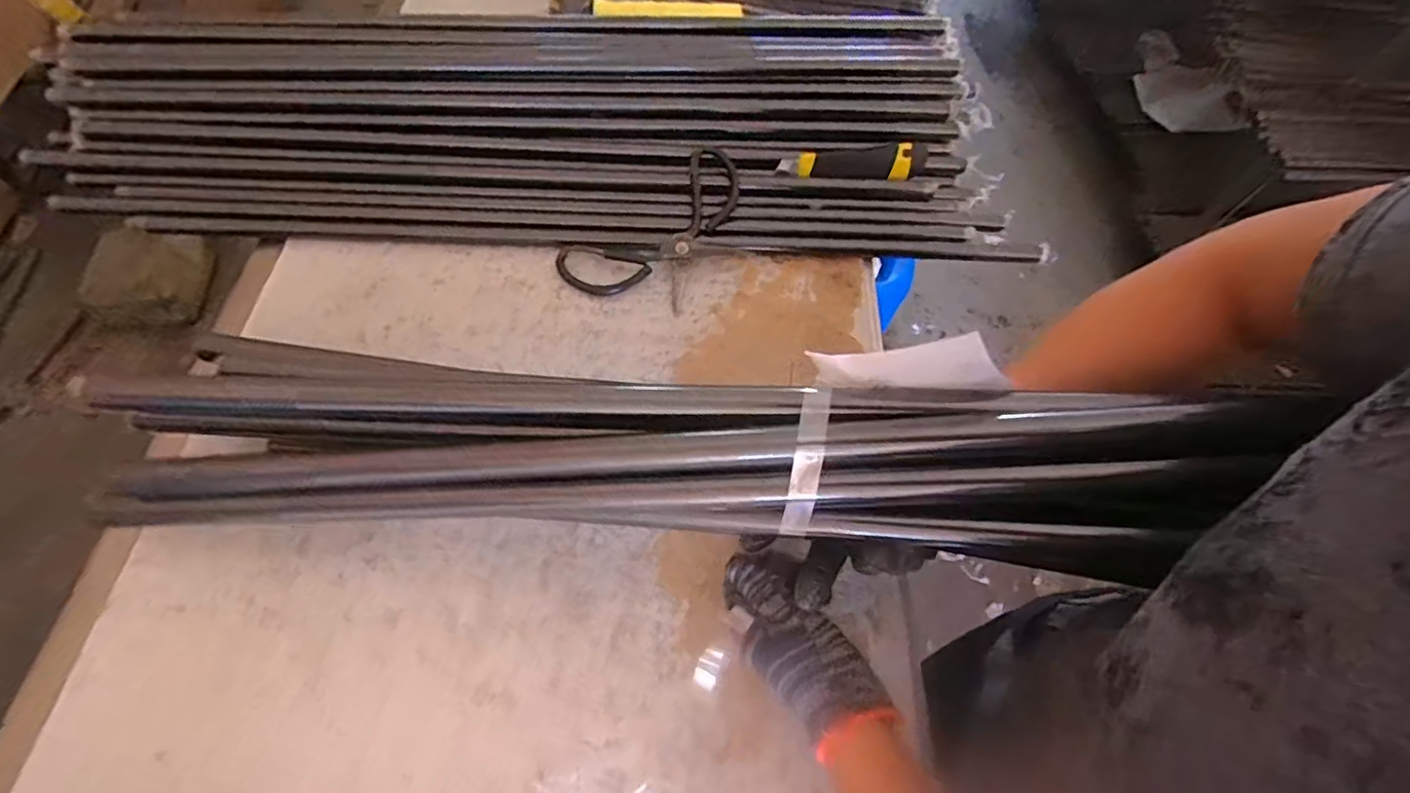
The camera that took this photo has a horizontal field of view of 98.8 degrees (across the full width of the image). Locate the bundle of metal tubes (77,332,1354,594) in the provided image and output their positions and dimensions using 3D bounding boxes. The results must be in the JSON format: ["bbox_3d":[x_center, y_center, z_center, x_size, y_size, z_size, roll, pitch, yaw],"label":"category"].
[{"bbox_3d":[-0.041,0.031,0.361,0.661,0.063,0.094,3,61,8],"label":"bundle of metal tubes"}]

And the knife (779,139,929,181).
[{"bbox_3d":[0.169,-0.254,0.663,0.168,0.023,0.040,-7,63,-9],"label":"knife"}]

